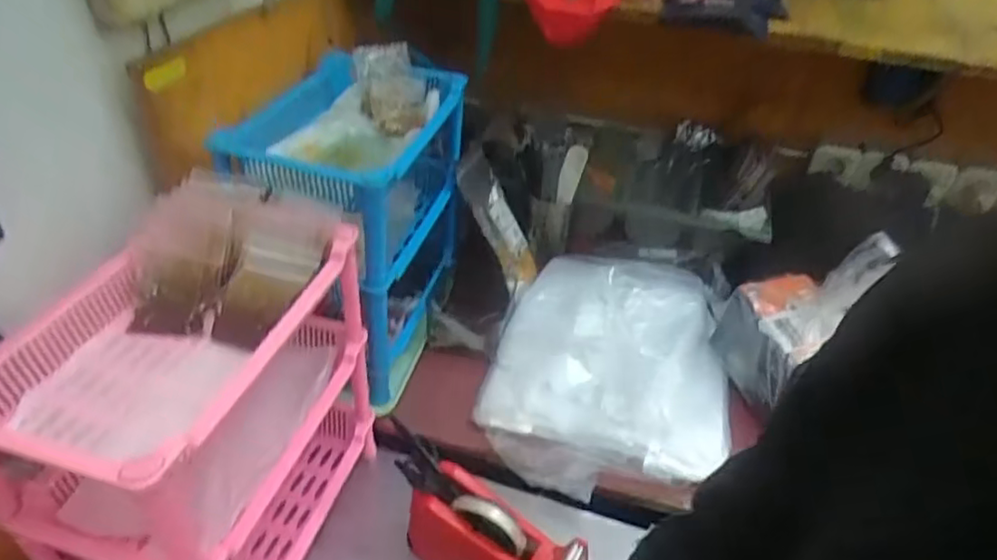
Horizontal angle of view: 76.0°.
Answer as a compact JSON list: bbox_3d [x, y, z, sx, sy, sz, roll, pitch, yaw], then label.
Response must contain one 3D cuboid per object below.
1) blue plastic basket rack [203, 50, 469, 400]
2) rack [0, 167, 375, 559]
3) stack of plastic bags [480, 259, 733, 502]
[{"bbox_3d":[-0.176,-0.089,0.838,0.190,0.345,0.310,14,39,12],"label":"blue plastic basket rack"},{"bbox_3d":[-0.277,0.138,0.613,0.207,0.353,0.299,12,39,10],"label":"rack"},{"bbox_3d":[0.152,0.101,0.869,0.308,0.095,0.366,10,38,7],"label":"stack of plastic bags"}]

